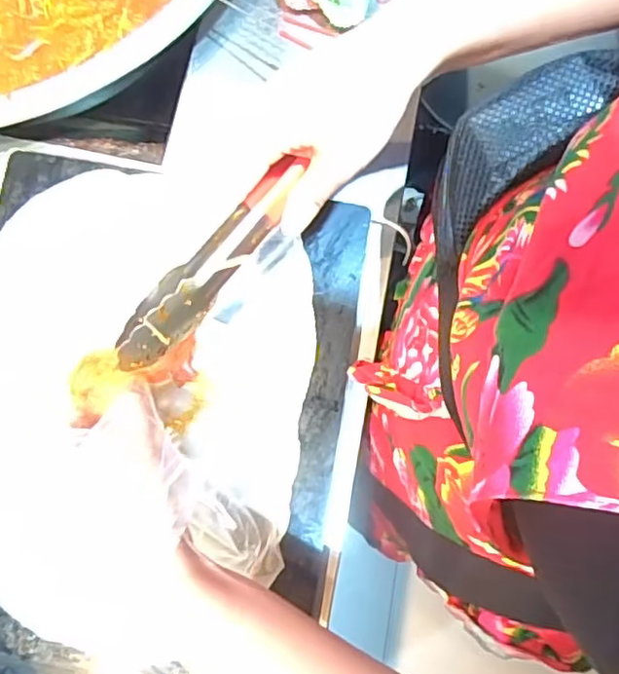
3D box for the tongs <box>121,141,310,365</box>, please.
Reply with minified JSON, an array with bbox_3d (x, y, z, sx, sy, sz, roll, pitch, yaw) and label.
[{"bbox_3d":[-0.063,-0.046,0.387,0.031,0.032,0.165,42,95,7],"label":"tongs"}]

